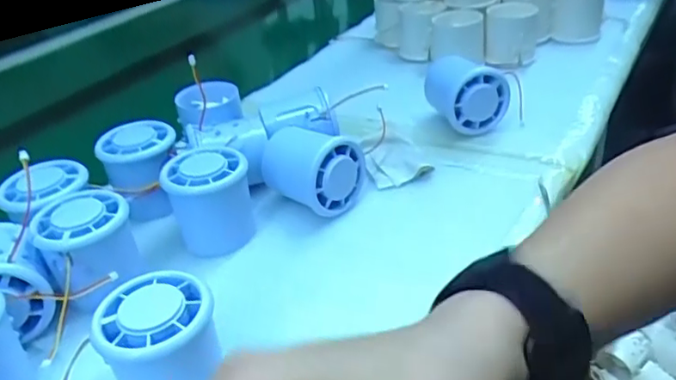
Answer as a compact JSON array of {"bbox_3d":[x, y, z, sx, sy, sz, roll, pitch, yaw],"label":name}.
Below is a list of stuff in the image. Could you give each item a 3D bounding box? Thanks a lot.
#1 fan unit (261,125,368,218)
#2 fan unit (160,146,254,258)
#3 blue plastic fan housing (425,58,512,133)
[{"bbox_3d":[-0.019,-0.018,0.424,0.051,0.043,0.067,-31,40,-32],"label":"fan unit"},{"bbox_3d":[-0.086,0.005,0.400,0.052,0.058,0.055,-15,34,-11],"label":"fan unit"},{"bbox_3d":[0.110,-0.086,0.503,0.053,0.053,0.054,-16,34,-13],"label":"blue plastic fan housing"}]

